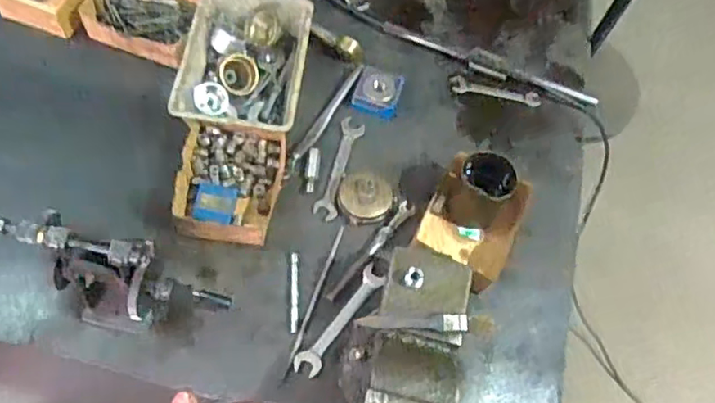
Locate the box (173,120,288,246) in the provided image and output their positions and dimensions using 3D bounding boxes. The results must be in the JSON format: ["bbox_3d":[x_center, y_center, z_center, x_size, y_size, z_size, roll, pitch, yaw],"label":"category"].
[{"bbox_3d":[-0.179,-0.022,0.843,0.144,0.044,0.166,8,62,-3],"label":"box"}]

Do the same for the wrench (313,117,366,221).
[{"bbox_3d":[-0.027,-0.050,0.893,0.036,0.010,0.170,17,62,1],"label":"wrench"}]

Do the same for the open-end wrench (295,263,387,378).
[{"bbox_3d":[-0.021,0.154,0.787,0.033,0.014,0.168,35,64,11],"label":"open-end wrench"}]

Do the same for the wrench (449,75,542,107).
[{"bbox_3d":[0.227,-0.181,0.993,0.146,0.006,0.032,14,62,0],"label":"wrench"}]

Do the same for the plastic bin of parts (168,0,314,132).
[{"bbox_3d":[-0.169,-0.209,0.920,0.177,0.066,0.242,8,62,-4],"label":"plastic bin of parts"}]

